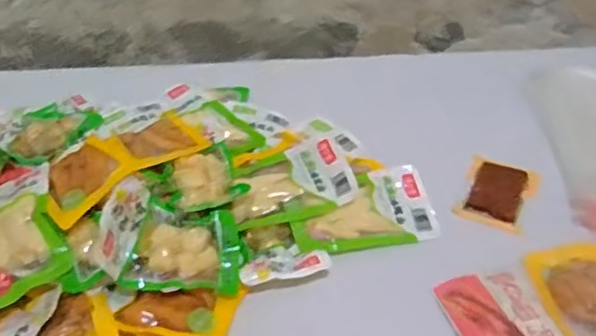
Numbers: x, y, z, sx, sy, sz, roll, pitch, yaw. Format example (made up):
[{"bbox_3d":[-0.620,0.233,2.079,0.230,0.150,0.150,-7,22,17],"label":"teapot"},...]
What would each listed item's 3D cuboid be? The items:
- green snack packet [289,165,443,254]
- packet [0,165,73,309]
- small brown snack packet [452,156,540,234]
[{"bbox_3d":[0.061,0.039,0.598,0.137,0.012,0.080,-6,57,-17],"label":"green snack packet"},{"bbox_3d":[-0.243,0.053,0.540,0.080,0.033,0.125,-18,45,-17],"label":"packet"},{"bbox_3d":[0.200,0.026,0.636,0.068,0.017,0.083,18,46,20],"label":"small brown snack packet"}]

